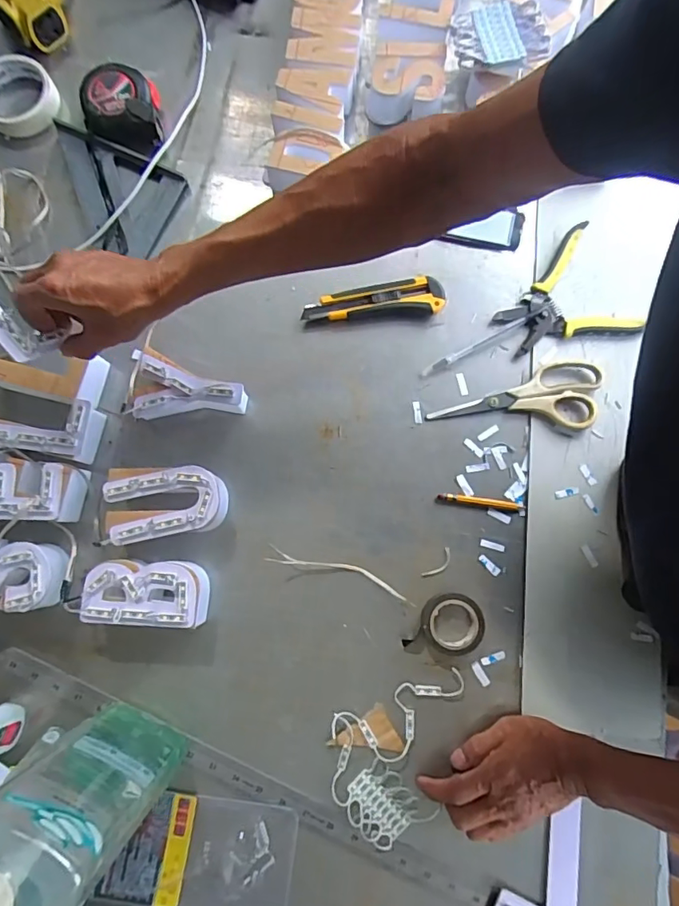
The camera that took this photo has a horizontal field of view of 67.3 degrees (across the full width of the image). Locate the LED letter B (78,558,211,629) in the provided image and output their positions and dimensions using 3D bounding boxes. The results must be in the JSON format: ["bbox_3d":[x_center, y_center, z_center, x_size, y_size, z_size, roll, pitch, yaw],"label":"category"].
[{"bbox_3d":[-0.191,0.138,0.513,0.121,0.051,0.063,5,80,3],"label":"LED letter B"}]

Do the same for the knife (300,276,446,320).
[{"bbox_3d":[0.038,-0.174,0.580,0.155,0.023,0.040,-3,80,-1],"label":"knife"}]

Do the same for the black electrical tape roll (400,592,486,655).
[{"bbox_3d":[0.107,0.175,0.521,0.081,0.018,0.059,-1,80,-1],"label":"black electrical tape roll"}]

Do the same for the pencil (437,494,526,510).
[{"bbox_3d":[0.153,0.052,0.549,0.092,0.004,0.008,7,80,1],"label":"pencil"}]

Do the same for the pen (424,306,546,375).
[{"bbox_3d":[0.162,-0.125,0.570,0.152,0.011,0.012,-28,81,-5],"label":"pen"}]

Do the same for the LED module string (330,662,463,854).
[{"bbox_3d":[0.048,0.296,0.502,0.111,0.012,0.150,13,80,2],"label":"LED module string"}]

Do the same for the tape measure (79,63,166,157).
[{"bbox_3d":[-0.257,-0.409,0.609,0.089,0.044,0.082,0,80,0],"label":"tape measure"}]

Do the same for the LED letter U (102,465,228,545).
[{"bbox_3d":[-0.175,0.053,0.527,0.116,0.052,0.076,-2,80,1],"label":"LED letter U"}]

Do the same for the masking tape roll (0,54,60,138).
[{"bbox_3d":[-0.391,-0.434,0.617,0.096,0.029,0.096,0,80,0],"label":"masking tape roll"}]

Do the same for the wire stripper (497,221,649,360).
[{"bbox_3d":[0.249,-0.181,0.582,0.141,0.017,0.134,-18,81,-4],"label":"wire stripper"}]

